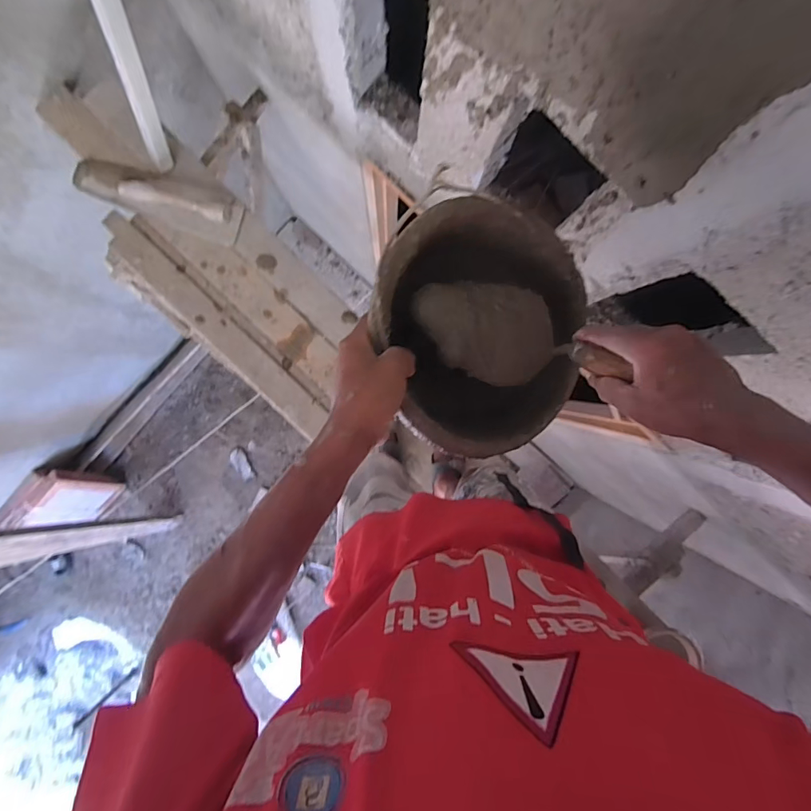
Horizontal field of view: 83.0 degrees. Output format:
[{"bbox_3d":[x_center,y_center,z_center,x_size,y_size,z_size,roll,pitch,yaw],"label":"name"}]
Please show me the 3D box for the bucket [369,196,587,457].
[{"bbox_3d":[0.064,-0.073,0.506,0.251,0.180,0.246,8,86,-22],"label":"bucket"}]

